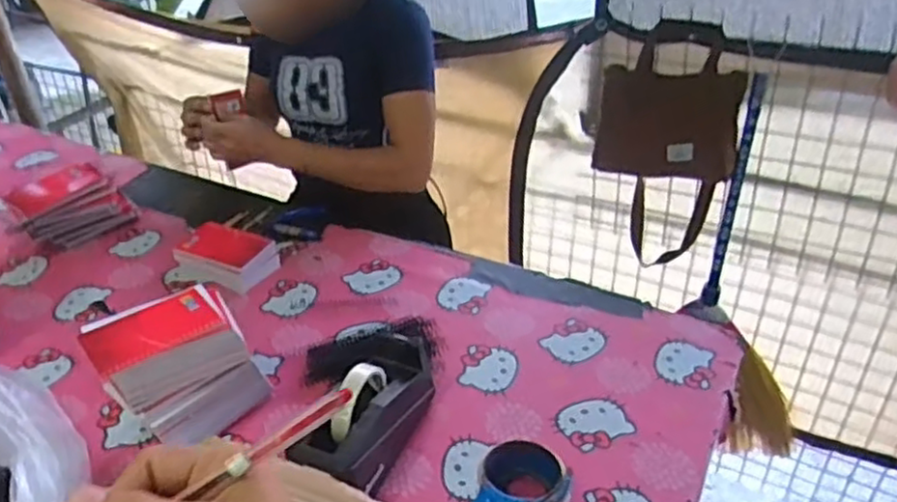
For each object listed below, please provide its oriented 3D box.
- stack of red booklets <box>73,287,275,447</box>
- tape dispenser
[{"bbox_3d":[-0.299,0.135,0.799,0.159,0.148,0.090,-26,42,-31],"label":"stack of red booklets"},{"bbox_3d":[-0.086,0.170,0.767,0.079,0.112,0.213,10,36,17],"label":"tape dispenser"}]

